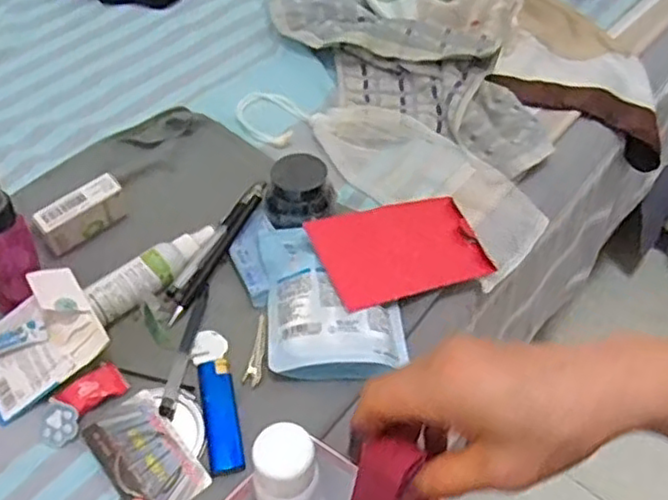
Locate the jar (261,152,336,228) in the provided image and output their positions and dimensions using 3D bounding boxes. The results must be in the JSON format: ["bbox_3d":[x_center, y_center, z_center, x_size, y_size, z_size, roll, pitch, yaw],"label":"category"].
[{"bbox_3d":[-0.033,-0.049,0.592,0.052,0.052,0.051,2,52,-3],"label":"jar"}]

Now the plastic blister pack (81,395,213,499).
[{"bbox_3d":[-0.129,0.142,0.469,0.052,0.007,0.081,-32,61,-25],"label":"plastic blister pack"}]

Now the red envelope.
[{"bbox_3d":[0.059,-0.002,0.580,0.151,0.006,0.086,-11,62,-30],"label":"red envelope"}]

